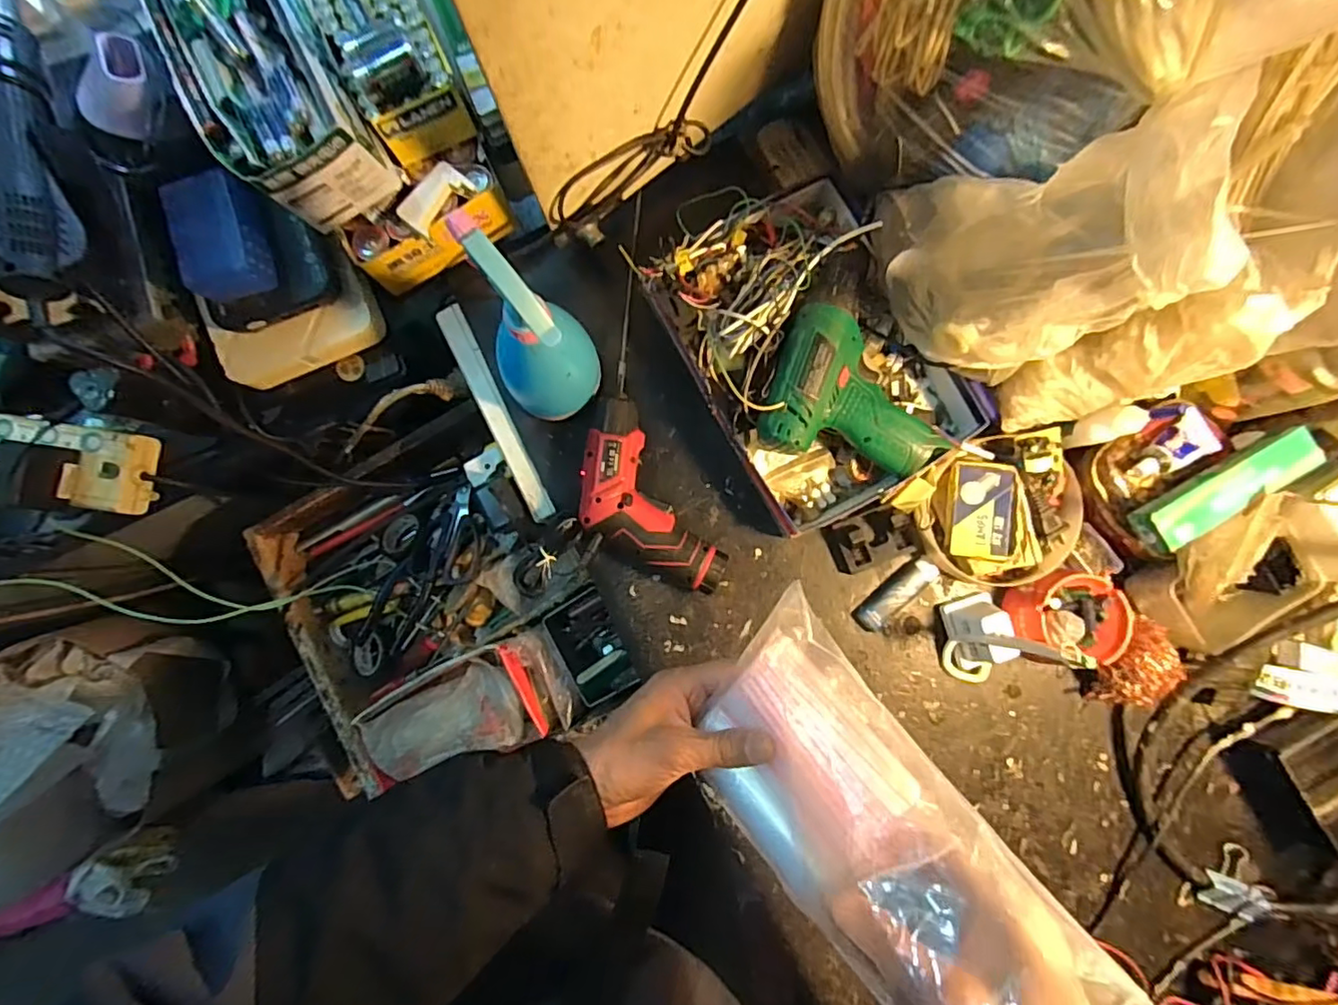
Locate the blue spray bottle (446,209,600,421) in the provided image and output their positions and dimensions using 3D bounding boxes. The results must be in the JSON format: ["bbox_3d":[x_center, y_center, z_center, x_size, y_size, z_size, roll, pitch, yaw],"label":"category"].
[{"bbox_3d":[-0.098,-0.124,0.452,0.064,0.210,0.080,3,87,1],"label":"blue spray bottle"}]

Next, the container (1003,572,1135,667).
[{"bbox_3d":[0.350,0.098,0.524,0.096,0.044,0.076,20,88,1],"label":"container"}]

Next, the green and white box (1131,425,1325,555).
[{"bbox_3d":[0.445,-0.009,0.467,0.145,0.026,0.039,-30,87,-1],"label":"green and white box"}]

